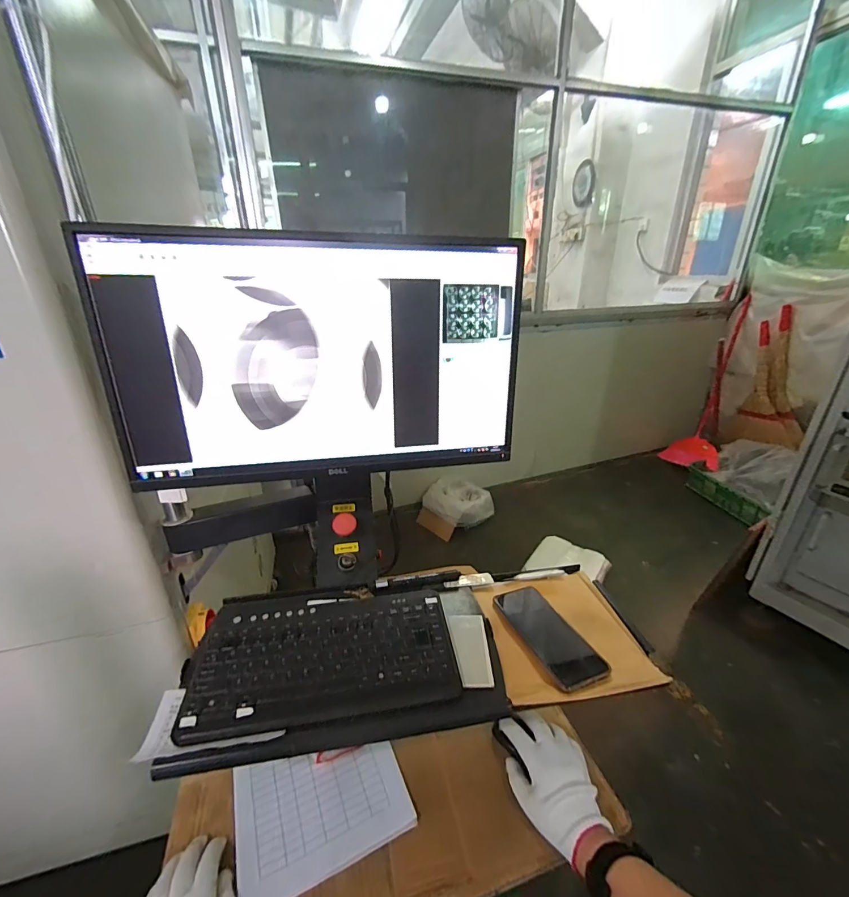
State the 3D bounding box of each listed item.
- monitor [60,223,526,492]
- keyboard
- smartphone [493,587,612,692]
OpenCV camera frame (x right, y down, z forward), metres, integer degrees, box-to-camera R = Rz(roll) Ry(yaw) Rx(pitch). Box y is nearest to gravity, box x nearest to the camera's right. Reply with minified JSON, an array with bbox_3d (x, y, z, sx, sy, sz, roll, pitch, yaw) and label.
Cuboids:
[{"bbox_3d":[-0.134,-0.118,0.562,0.555,0.315,0.063,-6,25,-12],"label":"monitor"},{"bbox_3d":[-0.128,0.262,0.526,0.320,0.027,0.180,-5,25,-10],"label":"keyboard"},{"bbox_3d":[0.169,0.254,0.558,0.075,0.016,0.170,-10,26,-21],"label":"smartphone"}]

